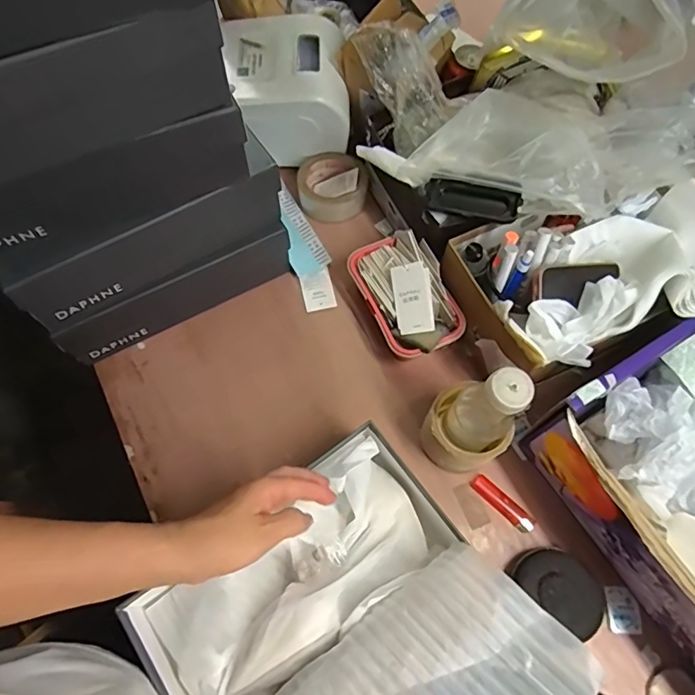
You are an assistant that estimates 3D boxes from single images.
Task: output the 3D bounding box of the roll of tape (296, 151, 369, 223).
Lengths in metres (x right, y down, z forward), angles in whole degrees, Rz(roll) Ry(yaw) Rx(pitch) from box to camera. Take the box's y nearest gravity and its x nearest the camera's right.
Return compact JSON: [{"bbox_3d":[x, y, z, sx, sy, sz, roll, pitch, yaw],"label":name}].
[{"bbox_3d":[-0.021,-0.232,0.752,0.098,0.054,0.085,-12,67,-6],"label":"roll of tape"}]

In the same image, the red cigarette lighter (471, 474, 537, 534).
[{"bbox_3d":[0.180,0.179,0.592,0.081,0.010,0.022,41,72,16],"label":"red cigarette lighter"}]

